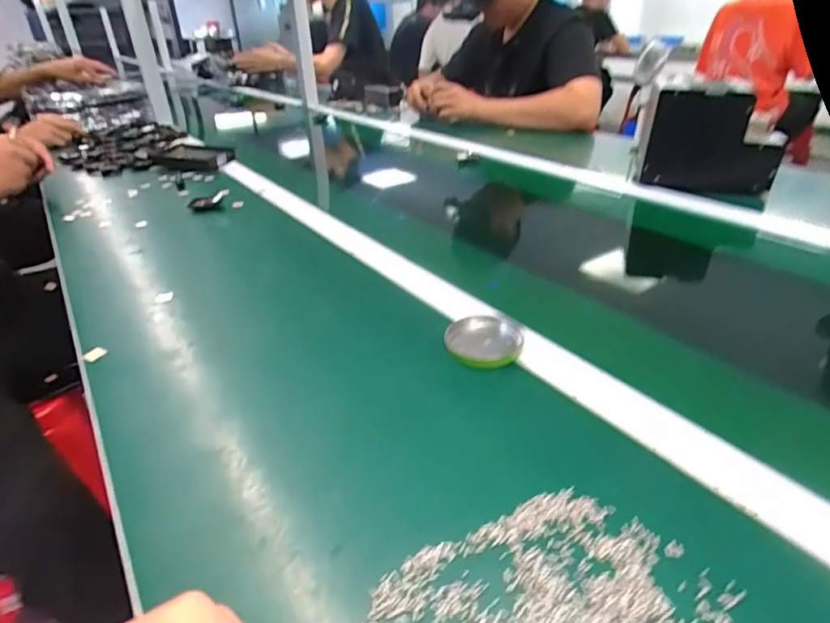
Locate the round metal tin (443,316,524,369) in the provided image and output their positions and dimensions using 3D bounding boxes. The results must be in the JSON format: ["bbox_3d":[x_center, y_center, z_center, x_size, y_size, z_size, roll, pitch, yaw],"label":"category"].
[{"bbox_3d":[0.061,0.027,0.444,0.066,0.018,0.066,-2,32,1],"label":"round metal tin"}]

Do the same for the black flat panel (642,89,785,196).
[{"bbox_3d":[0.448,-0.249,0.755,0.181,0.146,0.018,5,32,13],"label":"black flat panel"}]

